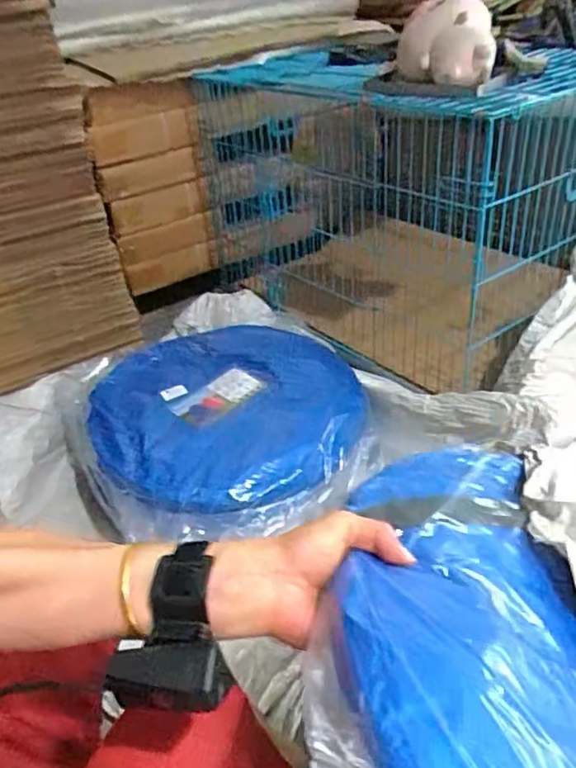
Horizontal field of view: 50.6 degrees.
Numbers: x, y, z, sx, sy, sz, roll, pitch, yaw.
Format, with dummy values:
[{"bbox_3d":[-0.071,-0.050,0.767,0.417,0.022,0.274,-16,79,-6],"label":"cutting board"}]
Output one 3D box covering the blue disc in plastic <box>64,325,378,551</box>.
[{"bbox_3d":[-0.117,0.053,1.172,0.543,0.064,0.581,-4,34,3],"label":"blue disc in plastic"}]

